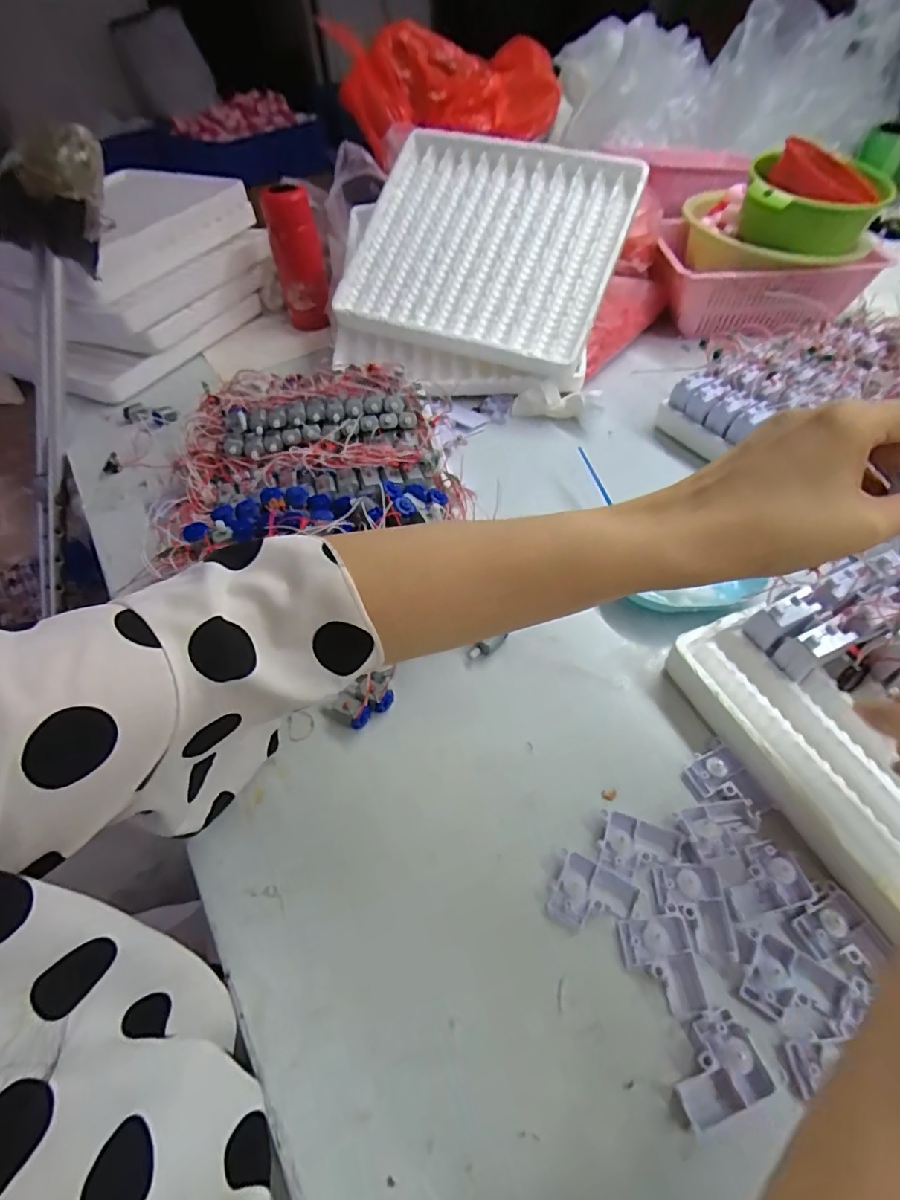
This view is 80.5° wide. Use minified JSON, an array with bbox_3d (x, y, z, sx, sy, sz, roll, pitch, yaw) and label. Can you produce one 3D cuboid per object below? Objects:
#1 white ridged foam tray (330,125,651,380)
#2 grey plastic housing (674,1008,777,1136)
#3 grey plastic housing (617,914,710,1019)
[{"bbox_3d":[0.042,-0.451,0.671,0.329,0.022,0.296,20,84,16],"label":"white ridged foam tray"},{"bbox_3d":[0.131,0.231,0.264,0.044,0.012,0.037,-14,50,-7],"label":"grey plastic housing"},{"bbox_3d":[0.117,0.199,0.290,0.038,0.013,0.044,-8,50,-2],"label":"grey plastic housing"}]

